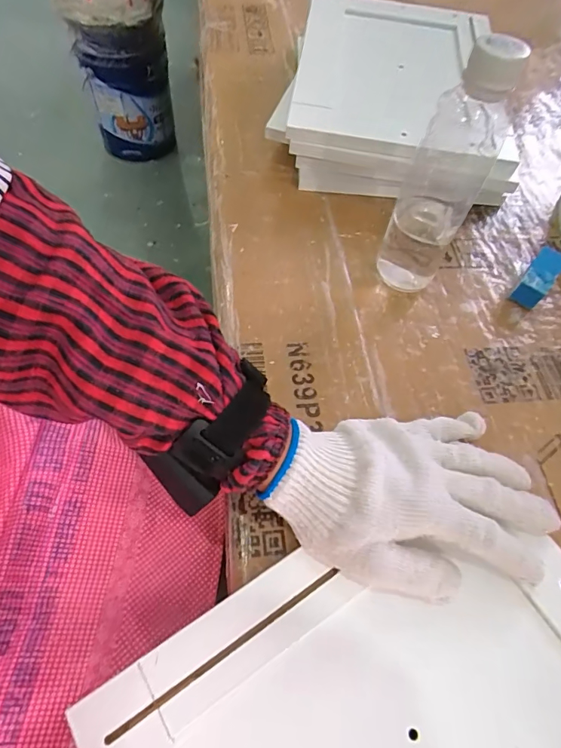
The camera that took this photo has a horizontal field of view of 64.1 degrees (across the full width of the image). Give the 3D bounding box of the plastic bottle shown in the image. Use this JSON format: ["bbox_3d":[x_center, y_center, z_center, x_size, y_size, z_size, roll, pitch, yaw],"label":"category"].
[{"bbox_3d":[0.119,-0.145,0.333,0.055,0.183,0.063,23,61,10],"label":"plastic bottle"}]

